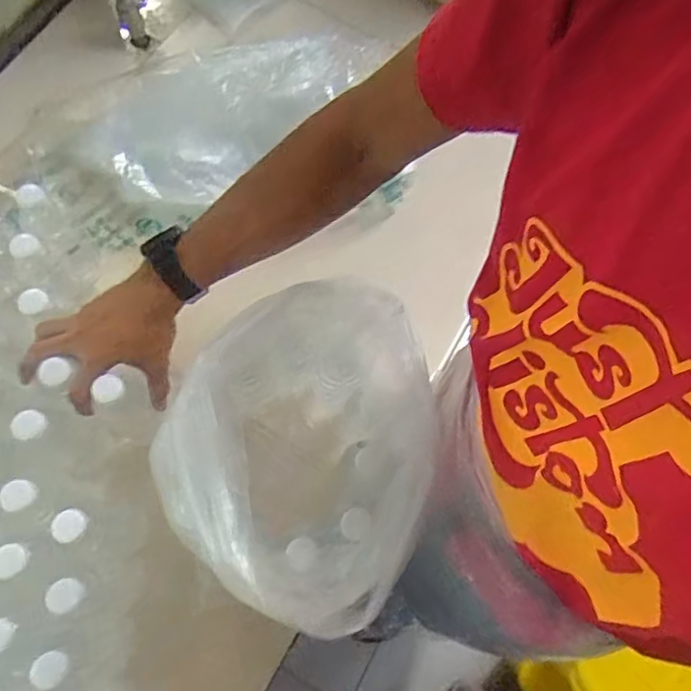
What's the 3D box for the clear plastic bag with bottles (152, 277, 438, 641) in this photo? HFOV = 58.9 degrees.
[{"bbox_3d":[-0.042,0.110,0.613,0.217,0.272,0.284,14,71,2],"label":"clear plastic bag with bottles"}]

